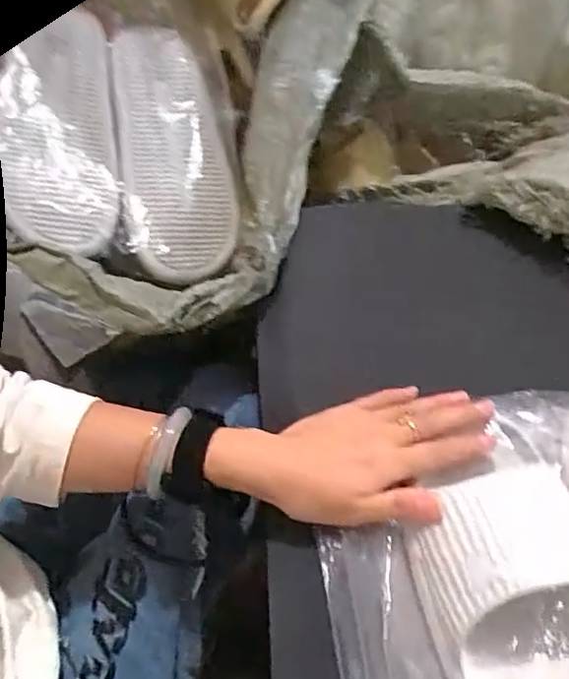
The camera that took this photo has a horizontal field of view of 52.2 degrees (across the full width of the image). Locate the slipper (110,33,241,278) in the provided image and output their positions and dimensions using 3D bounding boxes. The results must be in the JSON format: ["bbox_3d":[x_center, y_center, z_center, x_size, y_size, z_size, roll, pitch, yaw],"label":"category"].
[{"bbox_3d":[-0.116,-0.201,0.601,0.108,0.073,0.285,-8,74,-6],"label":"slipper"}]

